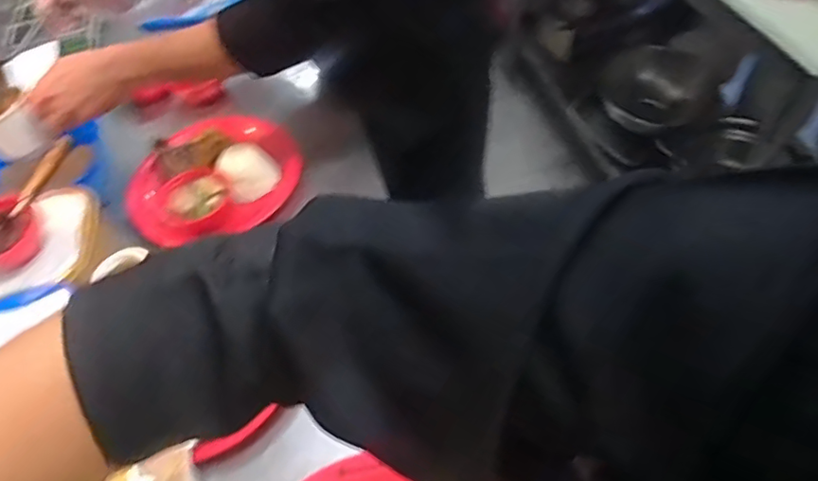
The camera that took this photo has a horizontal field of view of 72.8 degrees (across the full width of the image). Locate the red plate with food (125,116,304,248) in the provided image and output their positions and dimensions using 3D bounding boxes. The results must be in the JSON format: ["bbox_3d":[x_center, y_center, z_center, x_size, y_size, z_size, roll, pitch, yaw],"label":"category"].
[{"bbox_3d":[-0.290,-0.101,0.819,0.247,0.052,0.207,-38,59,-21],"label":"red plate with food"}]

